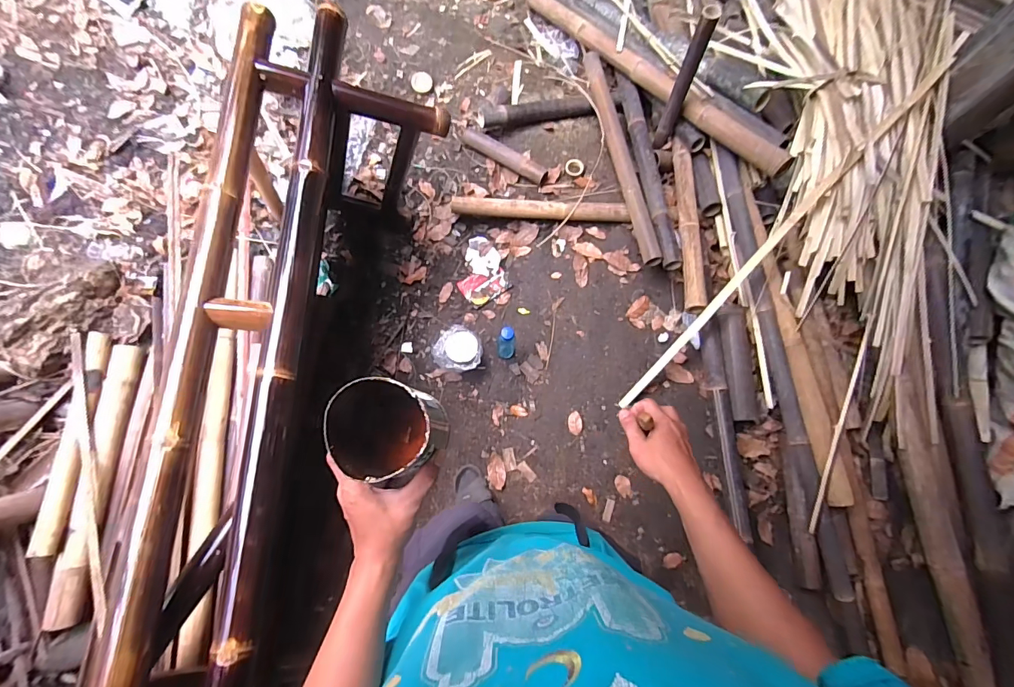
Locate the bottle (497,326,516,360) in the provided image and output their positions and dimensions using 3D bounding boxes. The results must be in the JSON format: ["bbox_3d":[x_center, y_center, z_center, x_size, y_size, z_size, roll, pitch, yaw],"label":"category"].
[{"bbox_3d":[-0.003,-0.006,1.478,0.065,0.218,0.077,0,75,0],"label":"bottle"}]

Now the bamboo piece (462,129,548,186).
[{"bbox_3d":[-0.017,-0.767,1.760,0.402,0.059,0.070,32,77,8],"label":"bamboo piece"}]

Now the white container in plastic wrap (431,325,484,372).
[{"bbox_3d":[-0.168,0.022,1.509,0.179,0.140,0.149,15,75,4],"label":"white container in plastic wrap"}]

